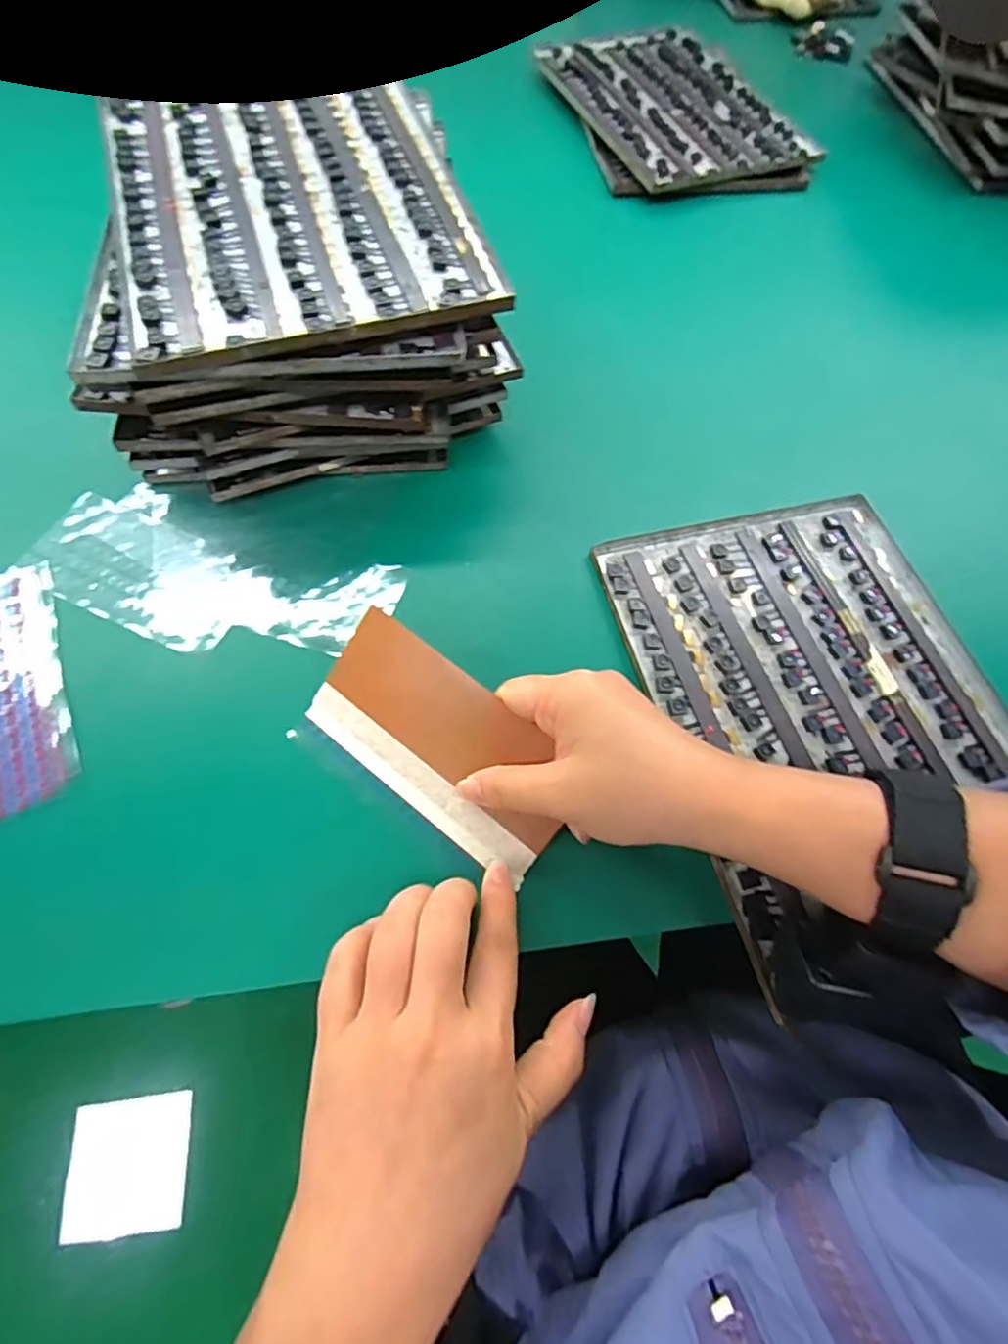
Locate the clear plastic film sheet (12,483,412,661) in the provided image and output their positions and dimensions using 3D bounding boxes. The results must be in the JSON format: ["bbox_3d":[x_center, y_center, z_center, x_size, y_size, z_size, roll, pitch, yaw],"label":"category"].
[{"bbox_3d":[-0.163,-0.052,0.333,0.198,0.008,0.084,21,66,6],"label":"clear plastic film sheet"}]

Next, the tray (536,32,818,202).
[{"bbox_3d":[0.154,-0.524,0.558,0.184,0.013,0.252,-16,68,-10],"label":"tray"}]

